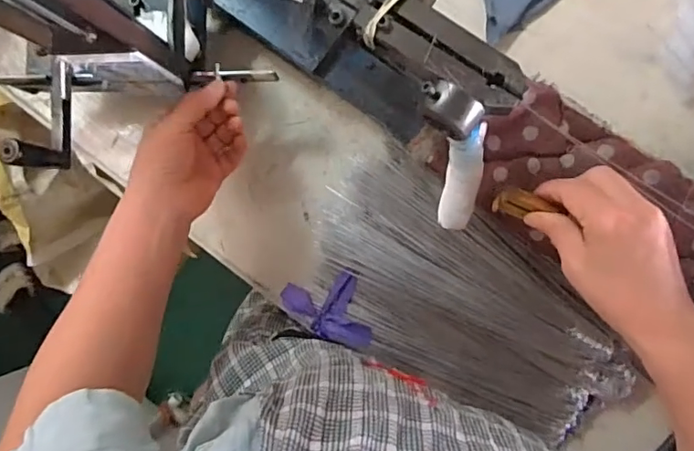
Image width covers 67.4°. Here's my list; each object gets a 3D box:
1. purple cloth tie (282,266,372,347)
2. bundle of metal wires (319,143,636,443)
[{"bbox_3d":[-0.019,0.082,0.481,0.071,0.013,0.069,-13,88,6],"label":"purple cloth tie"},{"bbox_3d":[0.092,0.071,0.458,0.286,0.019,0.152,40,106,10],"label":"bundle of metal wires"}]

